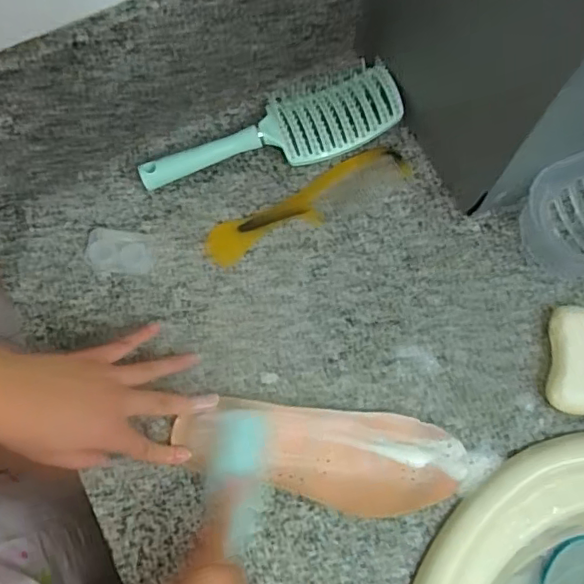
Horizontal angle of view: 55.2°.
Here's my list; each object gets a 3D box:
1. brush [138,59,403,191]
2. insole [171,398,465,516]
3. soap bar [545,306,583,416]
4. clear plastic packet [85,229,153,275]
[{"bbox_3d":[-0.020,-0.159,0.543,0.255,0.035,0.078,-15,73,-4],"label":"brush"},{"bbox_3d":[0.022,0.132,0.459,0.230,0.010,0.079,9,73,1],"label":"insole"},{"bbox_3d":[0.243,0.059,0.483,0.040,0.027,0.090,6,73,3],"label":"soap bar"},{"bbox_3d":[-0.159,-0.037,0.515,0.059,0.011,0.038,3,73,2],"label":"clear plastic packet"}]

